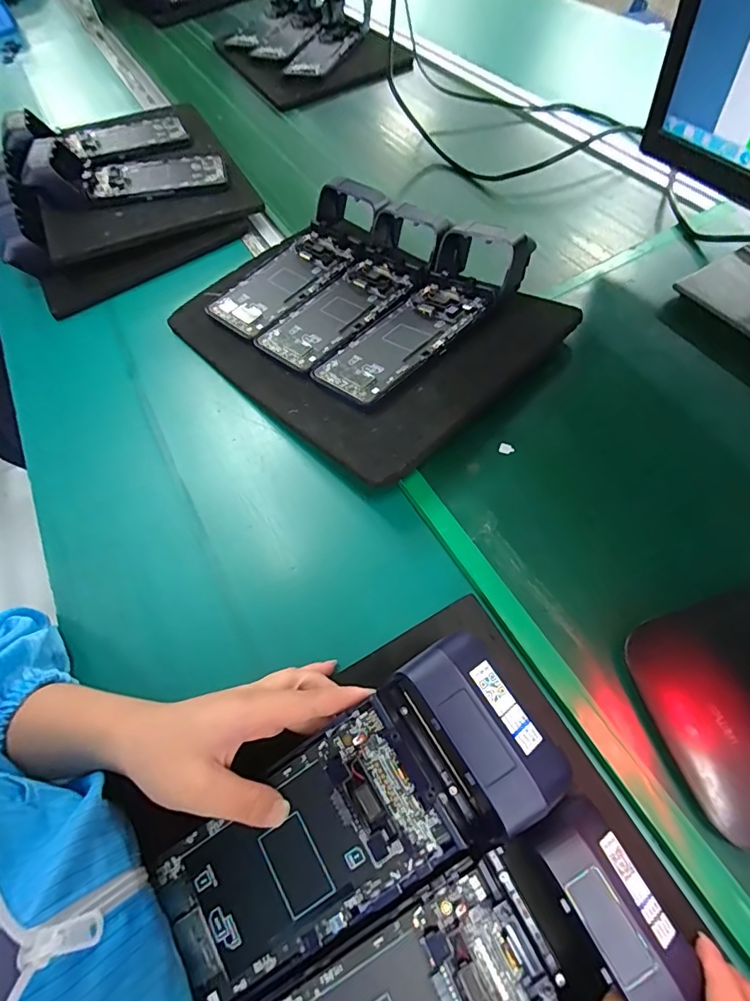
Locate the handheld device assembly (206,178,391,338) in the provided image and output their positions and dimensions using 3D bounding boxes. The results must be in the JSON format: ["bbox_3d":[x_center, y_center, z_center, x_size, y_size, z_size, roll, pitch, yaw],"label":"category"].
[{"bbox_3d":[-0.083,-0.260,0.482,0.094,0.044,0.214,36,70,23],"label":"handheld device assembly"}]

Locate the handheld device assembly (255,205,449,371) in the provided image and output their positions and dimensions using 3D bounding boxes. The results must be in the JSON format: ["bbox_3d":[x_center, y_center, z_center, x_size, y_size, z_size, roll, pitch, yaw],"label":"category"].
[{"bbox_3d":[-0.020,-0.209,0.446,0.083,0.044,0.205,38,71,23],"label":"handheld device assembly"}]

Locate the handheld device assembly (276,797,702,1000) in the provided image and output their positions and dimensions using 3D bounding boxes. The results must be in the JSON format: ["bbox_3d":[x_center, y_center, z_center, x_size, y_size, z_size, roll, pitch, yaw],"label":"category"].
[{"bbox_3d":[0.032,0.234,0.213,0.216,0.051,0.081,-34,62,-1],"label":"handheld device assembly"}]

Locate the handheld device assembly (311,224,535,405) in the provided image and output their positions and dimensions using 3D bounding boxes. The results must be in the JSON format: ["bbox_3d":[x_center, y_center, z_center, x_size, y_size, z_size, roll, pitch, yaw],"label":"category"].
[{"bbox_3d":[0.043,-0.168,0.408,0.084,0.044,0.220,37,71,23],"label":"handheld device assembly"}]

